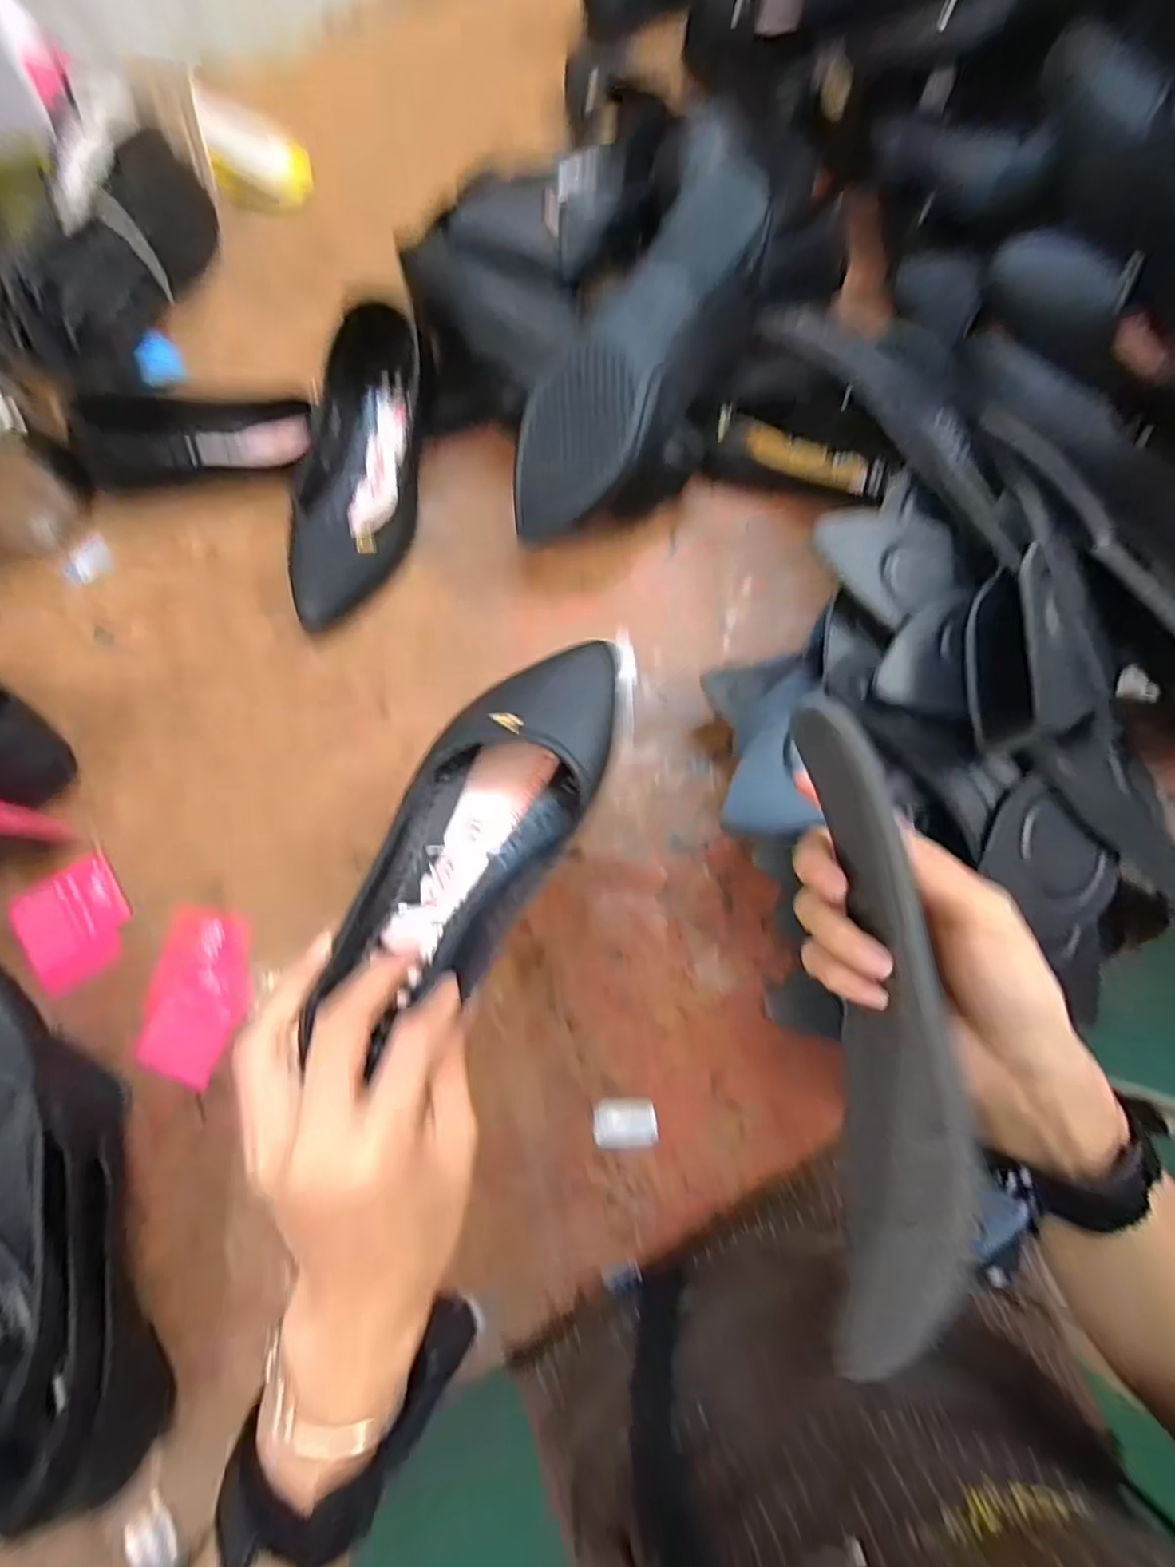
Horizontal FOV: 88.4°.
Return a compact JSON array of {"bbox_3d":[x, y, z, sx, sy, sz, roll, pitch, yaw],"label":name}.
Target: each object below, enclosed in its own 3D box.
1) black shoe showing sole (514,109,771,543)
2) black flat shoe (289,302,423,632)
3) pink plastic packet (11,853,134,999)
[{"bbox_3d":[0.037,-0.292,0.424,0.085,0.064,0.263,38,105,5],"label":"black shoe showing sole"},{"bbox_3d":[-0.178,-0.253,0.466,0.090,0.074,0.253,9,77,2],"label":"black flat shoe"},{"bbox_3d":[-0.362,0.100,0.426,0.067,0.008,0.079,-28,78,-7],"label":"pink plastic packet"}]

